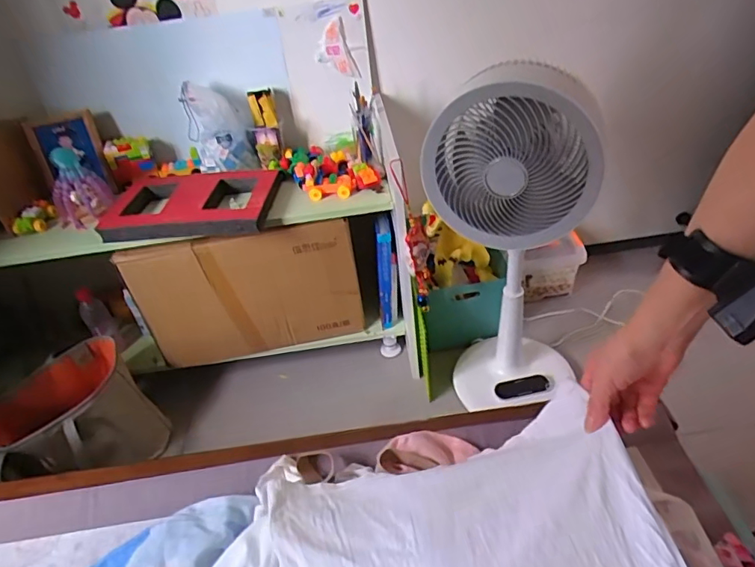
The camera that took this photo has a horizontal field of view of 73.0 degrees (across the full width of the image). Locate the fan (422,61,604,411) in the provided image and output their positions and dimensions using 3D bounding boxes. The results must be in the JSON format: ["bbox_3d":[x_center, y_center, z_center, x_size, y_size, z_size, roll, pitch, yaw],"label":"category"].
[{"bbox_3d":[0.277,-0.037,1.025,0.243,0.754,0.263,19,45,29],"label":"fan"}]

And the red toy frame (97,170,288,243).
[{"bbox_3d":[-0.416,-0.181,1.150,0.389,0.051,0.239,-4,38,4],"label":"red toy frame"}]

